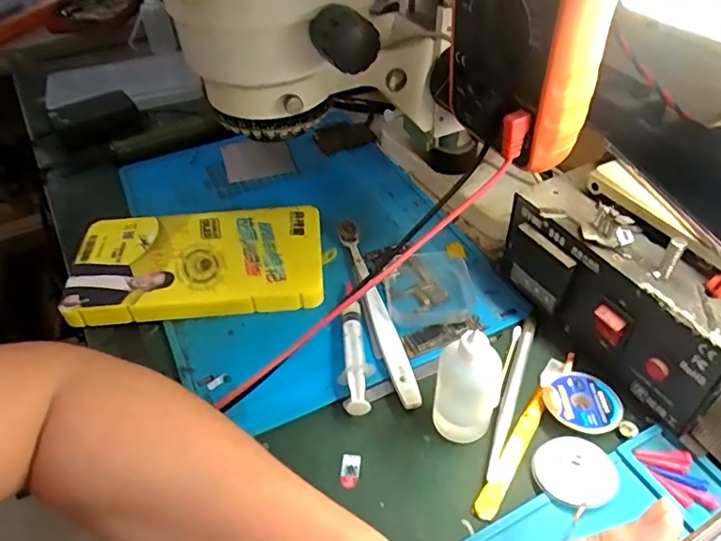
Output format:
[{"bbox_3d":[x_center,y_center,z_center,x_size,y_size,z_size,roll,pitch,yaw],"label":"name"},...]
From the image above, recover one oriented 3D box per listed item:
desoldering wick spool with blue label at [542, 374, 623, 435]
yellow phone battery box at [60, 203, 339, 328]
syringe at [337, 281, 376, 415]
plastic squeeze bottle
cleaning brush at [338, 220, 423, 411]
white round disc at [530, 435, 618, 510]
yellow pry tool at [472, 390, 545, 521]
[{"bbox_3d":[0.138,0.083,0.344,0.043,0.008,0.042,-2,43,2],"label":"desoldering wick spool with blue label"},{"bbox_3d":[-0.126,-0.006,0.449,0.191,0.032,0.104,-6,43,-2],"label":"yellow phone battery box"},{"bbox_3d":[-0.004,0.053,0.380,0.022,0.018,0.101,-3,43,1],"label":"syringe"},{"bbox_3d":[0.062,0.064,0.323,0.036,0.075,0.034,11,45,15],"label":"plastic squeeze bottle"},{"bbox_3d":[0.010,0.023,0.418,0.016,0.018,0.186,-13,44,-9],"label":"cleaning brush"},{"bbox_3d":[0.121,0.113,0.316,0.044,0.007,0.039,4,44,9],"label":"white round disc"},{"bbox_3d":[0.091,0.107,0.329,0.012,0.005,0.089,24,50,27],"label":"yellow pry tool"}]

